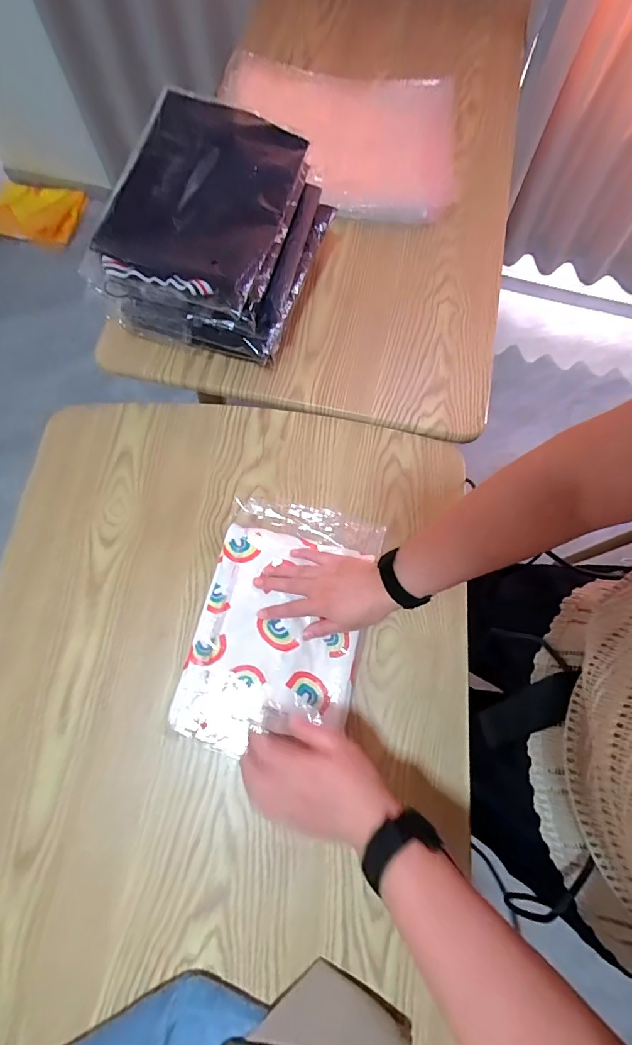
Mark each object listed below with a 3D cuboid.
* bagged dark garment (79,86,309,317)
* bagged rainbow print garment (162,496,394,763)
[{"bbox_3d":[-0.143,-0.392,0.516,0.203,0.070,0.267,18,74,7],"label":"bagged dark garment"},{"bbox_3d":[-0.041,0.113,0.491,0.190,0.029,0.282,12,73,4],"label":"bagged rainbow print garment"}]

